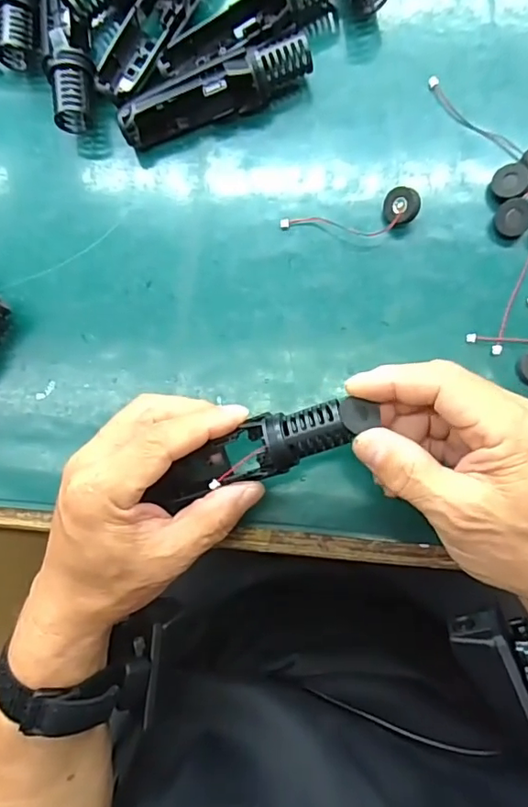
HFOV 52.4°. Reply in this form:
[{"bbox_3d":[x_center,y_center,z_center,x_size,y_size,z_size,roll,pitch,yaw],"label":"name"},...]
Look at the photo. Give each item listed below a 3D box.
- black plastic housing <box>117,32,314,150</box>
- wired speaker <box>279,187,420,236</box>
[{"bbox_3d":[-0.029,-0.189,0.331,0.119,0.032,0.020,-17,84,3],"label":"black plastic housing"},{"bbox_3d":[0.051,-0.112,0.323,0.081,0.019,0.020,-10,84,4],"label":"wired speaker"}]

